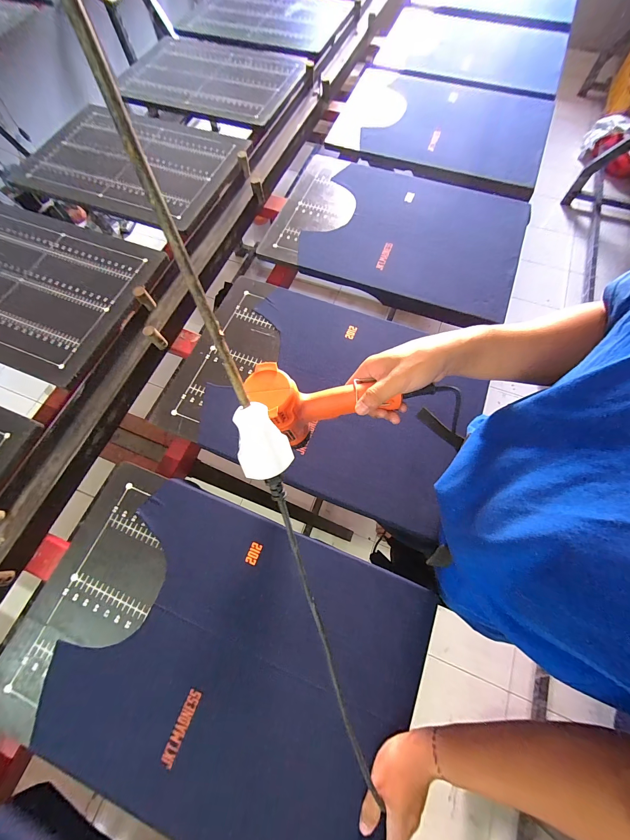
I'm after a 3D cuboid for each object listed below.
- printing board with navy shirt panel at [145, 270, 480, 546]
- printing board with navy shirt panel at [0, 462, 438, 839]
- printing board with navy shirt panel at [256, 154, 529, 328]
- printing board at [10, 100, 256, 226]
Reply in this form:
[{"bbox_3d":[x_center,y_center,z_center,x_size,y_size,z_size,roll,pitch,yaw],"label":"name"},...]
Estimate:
[{"bbox_3d":[0.014,-0.061,0.604,0.572,0.025,0.400,20,71,9],"label":"printing board with navy shirt panel"},{"bbox_3d":[-0.152,0.341,0.445,0.580,0.017,0.394,20,71,9],"label":"printing board with navy shirt panel"},{"bbox_3d":[0.201,-0.488,0.753,0.599,0.038,0.429,20,71,9],"label":"printing board with navy shirt panel"},{"bbox_3d":[-0.540,-0.767,0.867,0.612,0.022,0.407,19,72,7],"label":"printing board"}]

